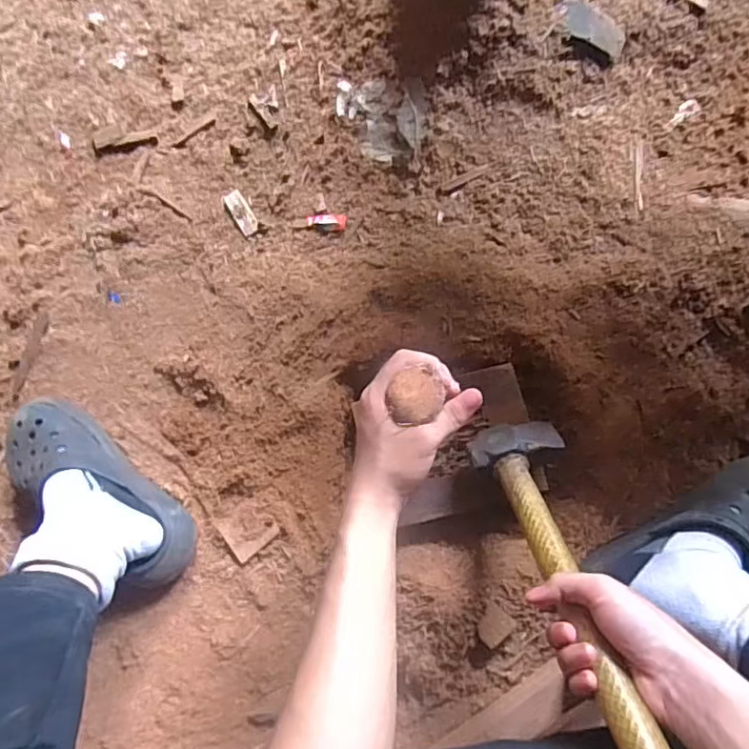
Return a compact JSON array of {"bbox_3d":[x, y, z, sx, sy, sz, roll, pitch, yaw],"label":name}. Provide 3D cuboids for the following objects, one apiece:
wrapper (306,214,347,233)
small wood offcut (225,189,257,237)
[{"bbox_3d":[-0.057,-0.179,0.669,0.048,0.006,0.024,3,84,6],"label":"wrapper"},{"bbox_3d":[-0.163,-0.198,0.699,0.024,0.010,0.062,-33,82,1],"label":"small wood offcut"}]

